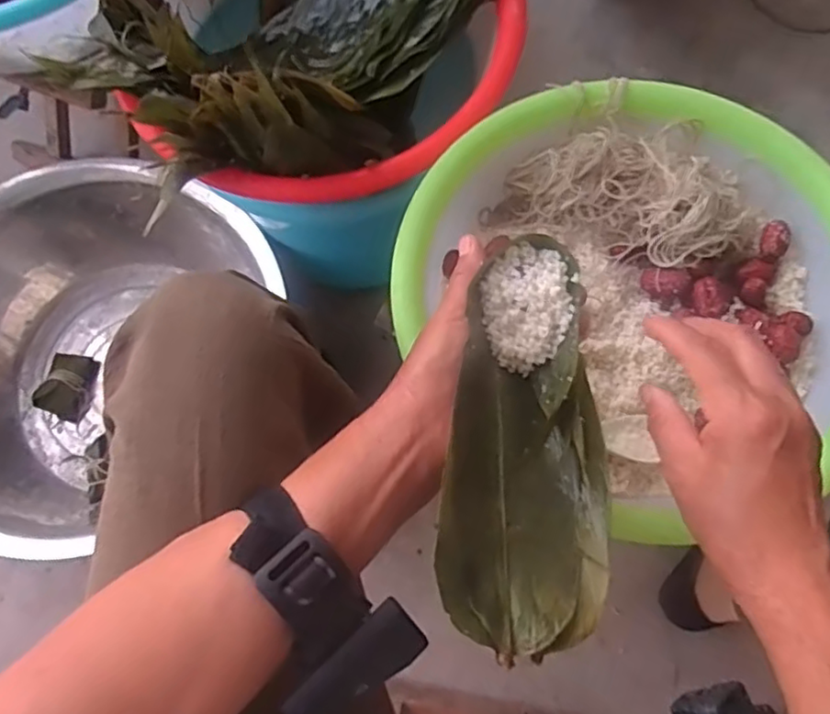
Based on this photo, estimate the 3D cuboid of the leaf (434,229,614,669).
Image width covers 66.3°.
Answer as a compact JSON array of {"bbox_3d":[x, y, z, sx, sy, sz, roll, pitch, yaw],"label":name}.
[{"bbox_3d":[0.062,0.038,0.339,0.081,0.047,0.218,6,62,4],"label":"leaf"}]

